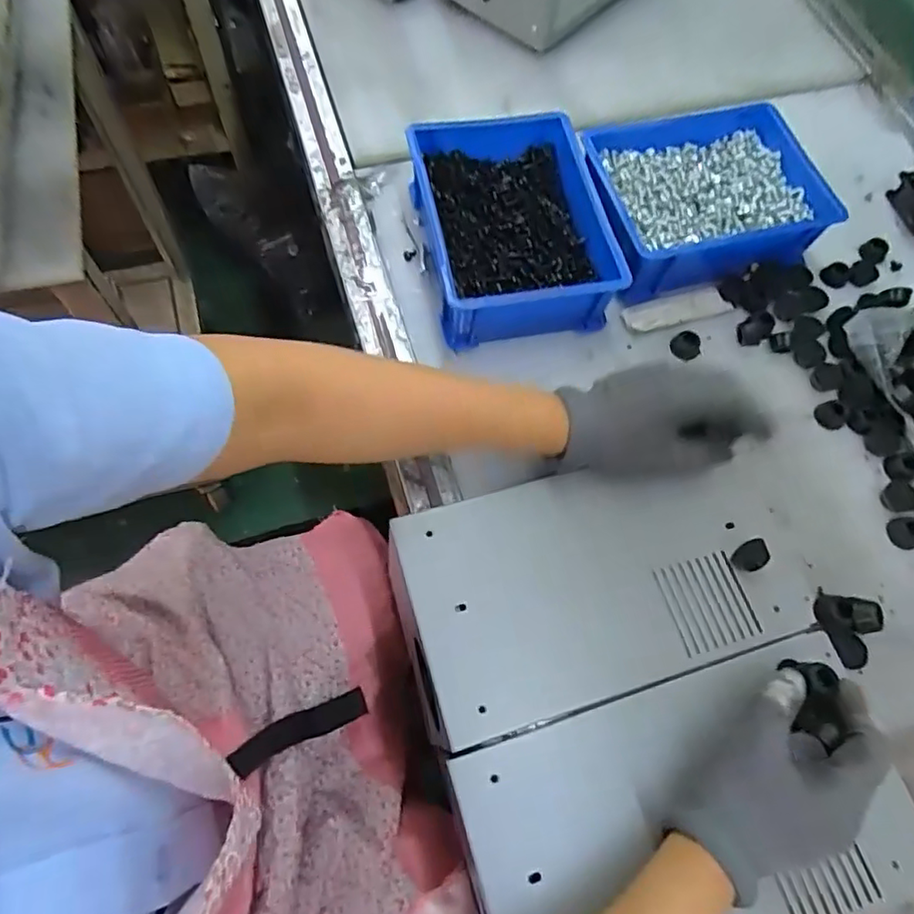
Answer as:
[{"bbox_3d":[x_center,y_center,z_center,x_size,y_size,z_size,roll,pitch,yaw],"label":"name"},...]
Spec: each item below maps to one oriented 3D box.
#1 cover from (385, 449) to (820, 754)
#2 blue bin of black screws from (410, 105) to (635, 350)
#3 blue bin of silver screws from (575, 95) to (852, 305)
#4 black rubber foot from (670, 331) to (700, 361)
[{"bbox_3d":[0.106,0.084,0.423,0.290,0.031,0.151,-14,68,-8],"label":"cover"},{"bbox_3d":[0.048,-0.197,0.519,0.153,0.066,0.194,-10,67,-7],"label":"blue bin of black screws"},{"bbox_3d":[0.220,-0.234,0.546,0.203,0.062,0.158,-14,68,-8],"label":"blue bin of silver screws"},{"bbox_3d":[0.197,-0.096,0.514,0.021,0.011,0.023,-39,73,-17],"label":"black rubber foot"}]

